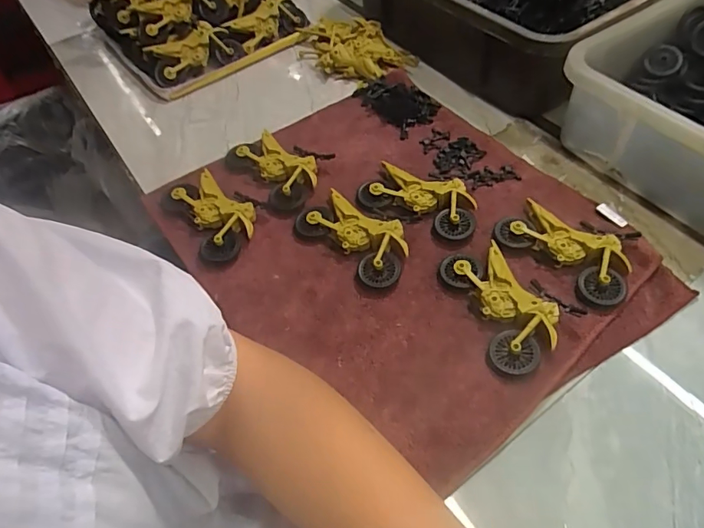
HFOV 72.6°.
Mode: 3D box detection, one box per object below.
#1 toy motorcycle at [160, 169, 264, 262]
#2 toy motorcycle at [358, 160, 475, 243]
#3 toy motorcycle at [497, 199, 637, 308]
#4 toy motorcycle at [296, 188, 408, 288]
[{"bbox_3d":[-0.133,-0.051,0.472,0.070,0.021,0.109,-35,59,-20],"label":"toy motorcycle"},{"bbox_3d":[0.066,-0.065,0.463,0.116,0.018,0.056,24,59,20],"label":"toy motorcycle"},{"bbox_3d":[0.192,-0.018,0.423,0.112,0.020,0.078,35,63,25],"label":"toy motorcycle"},{"bbox_3d":[0.004,-0.027,0.445,0.112,0.019,0.059,38,65,27],"label":"toy motorcycle"}]

